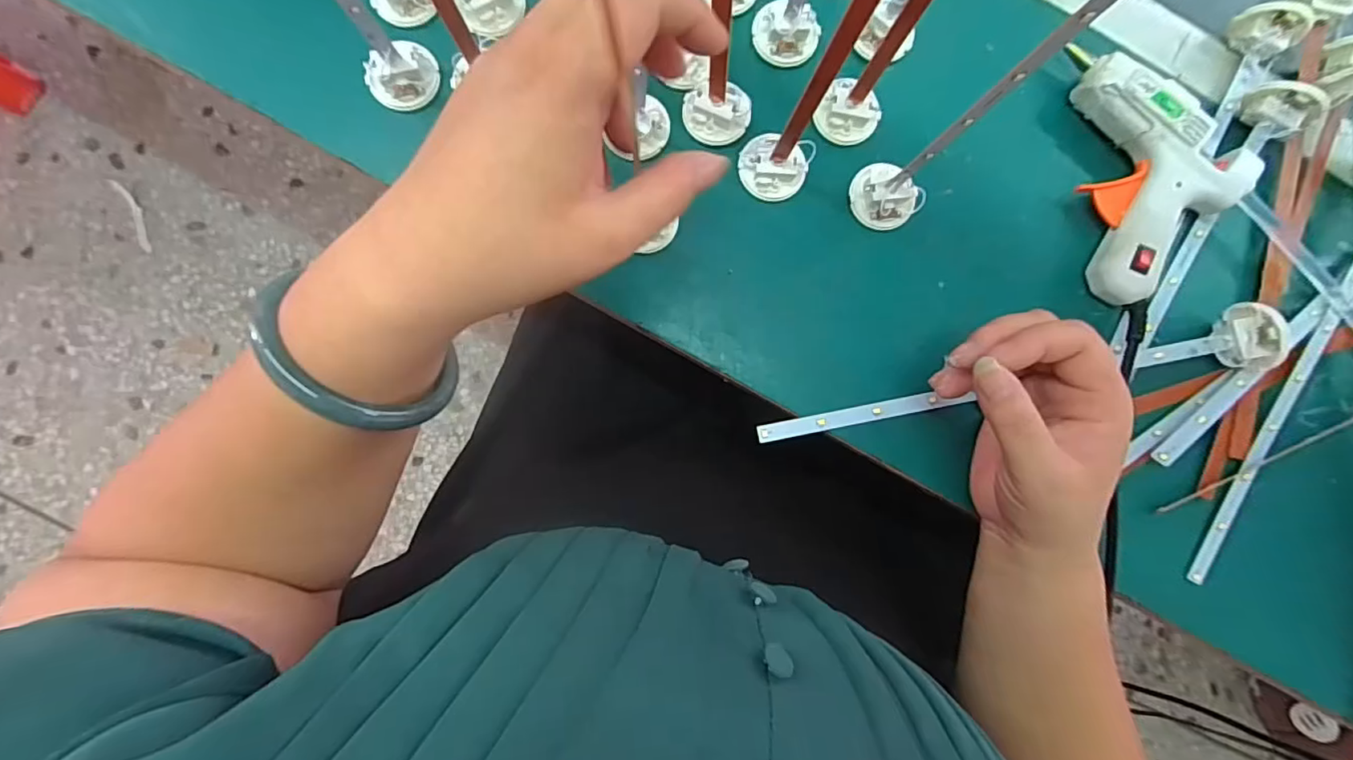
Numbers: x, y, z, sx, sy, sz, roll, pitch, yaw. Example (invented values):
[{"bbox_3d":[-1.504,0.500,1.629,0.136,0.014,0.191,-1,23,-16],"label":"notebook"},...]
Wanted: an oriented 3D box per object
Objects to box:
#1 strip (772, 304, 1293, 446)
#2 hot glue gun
[{"bbox_3d":[0.190,0.003,0.330,0.287,0.026,0.033,-12,89,2],"label":"strip"},{"bbox_3d":[0.281,-0.121,0.335,0.079,0.033,0.143,-5,87,-5],"label":"hot glue gun"}]

